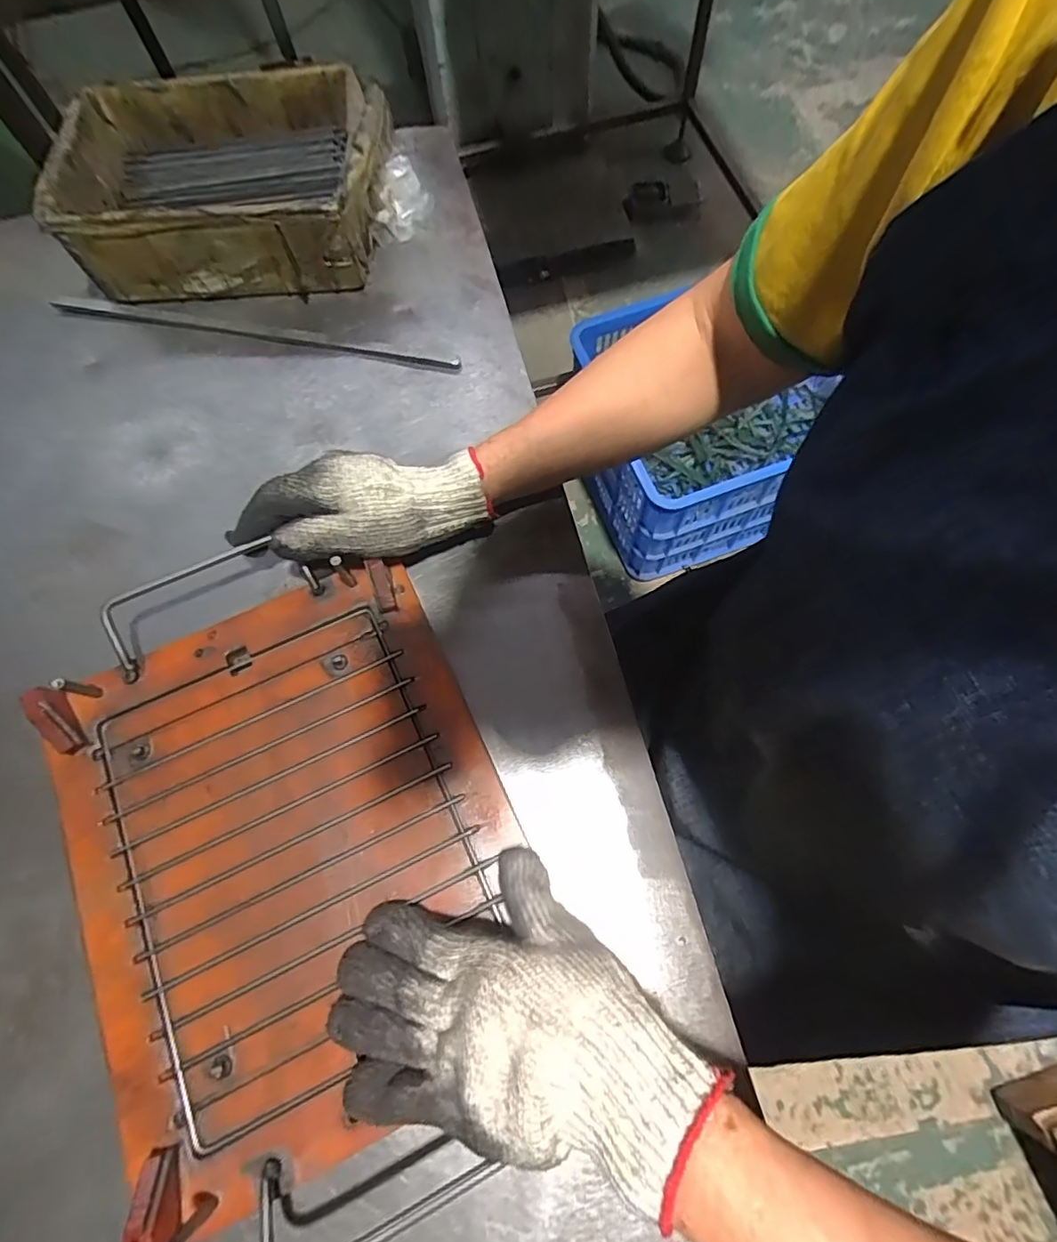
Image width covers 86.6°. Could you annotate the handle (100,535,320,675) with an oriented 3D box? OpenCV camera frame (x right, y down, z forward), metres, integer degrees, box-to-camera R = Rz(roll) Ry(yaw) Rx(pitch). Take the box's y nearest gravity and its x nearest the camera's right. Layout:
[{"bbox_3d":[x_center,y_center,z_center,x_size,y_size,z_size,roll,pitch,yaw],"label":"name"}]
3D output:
[{"bbox_3d":[-0.208,-0.013,0.364,0.132,0.026,0.043,-22,72,-7],"label":"handle"}]

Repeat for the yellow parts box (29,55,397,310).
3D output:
[{"bbox_3d":[-0.252,-0.373,0.483,0.259,0.077,0.178,-3,71,1],"label":"yellow parts box"}]

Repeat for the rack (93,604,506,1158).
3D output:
[{"bbox_3d":[-0.139,0.127,0.334,0.196,0.006,0.236,-27,73,-7],"label":"rack"}]

